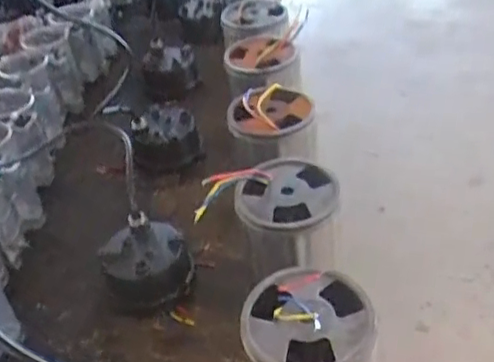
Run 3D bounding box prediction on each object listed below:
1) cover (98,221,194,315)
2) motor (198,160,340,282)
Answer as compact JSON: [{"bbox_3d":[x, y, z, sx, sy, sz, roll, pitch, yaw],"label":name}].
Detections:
[{"bbox_3d":[-0.138,0.120,0.819,0.123,0.079,0.106,-8,39,-3],"label":"cover"},{"bbox_3d":[0.027,0.007,0.676,0.147,0.033,0.113,2,40,10],"label":"motor"}]

